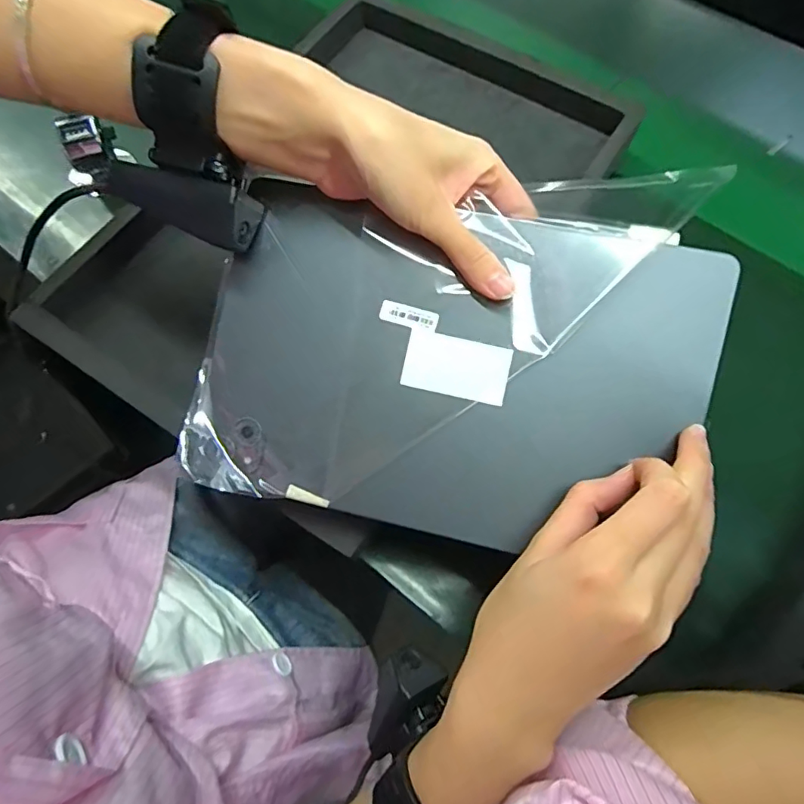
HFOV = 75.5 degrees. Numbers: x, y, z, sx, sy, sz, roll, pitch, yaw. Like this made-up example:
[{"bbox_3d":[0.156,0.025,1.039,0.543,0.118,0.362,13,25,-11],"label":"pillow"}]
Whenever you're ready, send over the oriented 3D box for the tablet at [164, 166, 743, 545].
[{"bbox_3d":[0.021,-0.015,0.264,0.249,0.014,0.163,12,92,9],"label":"tablet"}]

